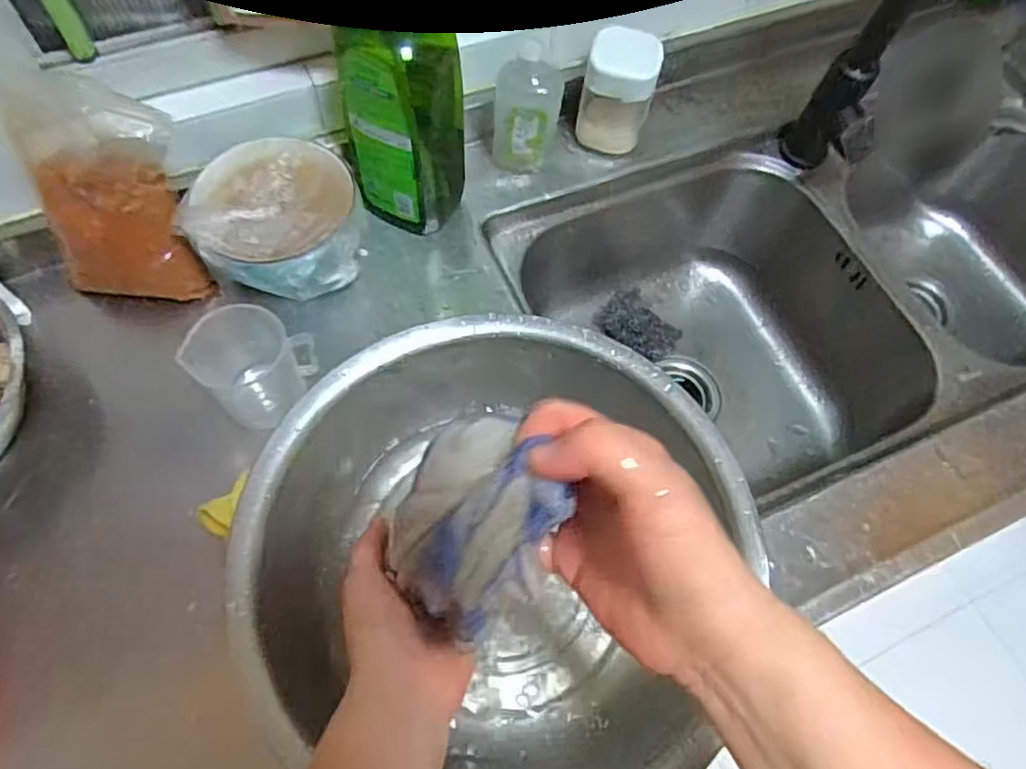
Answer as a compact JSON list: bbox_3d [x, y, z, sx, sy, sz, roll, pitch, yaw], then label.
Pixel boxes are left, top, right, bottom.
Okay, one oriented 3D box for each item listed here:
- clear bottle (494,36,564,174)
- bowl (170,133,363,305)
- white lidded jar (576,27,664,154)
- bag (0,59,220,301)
[{"bbox_3d":[0.013,-0.258,0.644,0.061,0.130,0.037,2,65,-1],"label":"clear bottle"},{"bbox_3d":[-0.203,-0.139,0.579,0.140,0.069,0.128,1,65,-2],"label":"bowl"},{"bbox_3d":[0.107,-0.295,0.678,0.068,0.096,0.063,1,65,-2],"label":"white lidded jar"},{"bbox_3d":[-0.333,-0.158,0.556,0.136,0.189,0.062,11,42,4],"label":"bag"}]

